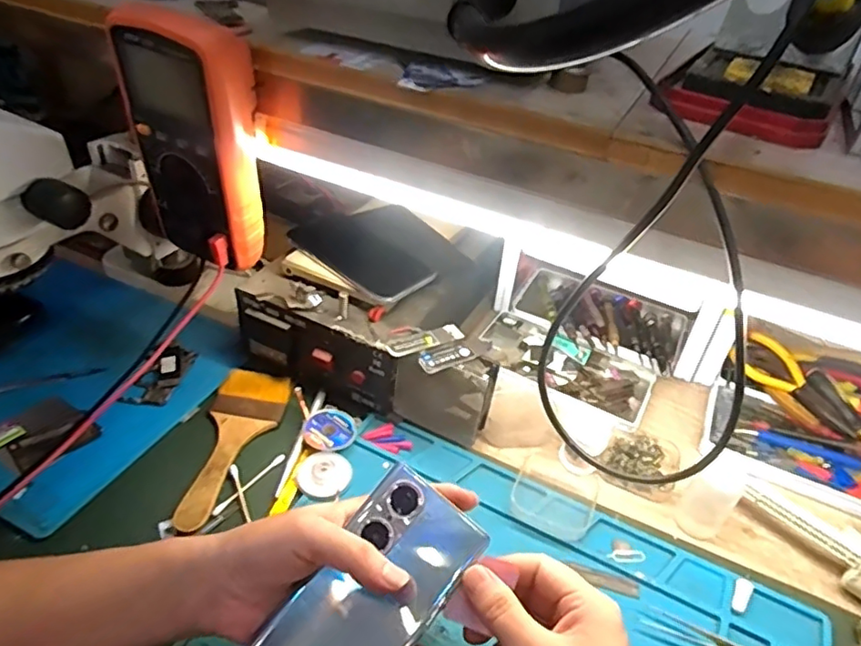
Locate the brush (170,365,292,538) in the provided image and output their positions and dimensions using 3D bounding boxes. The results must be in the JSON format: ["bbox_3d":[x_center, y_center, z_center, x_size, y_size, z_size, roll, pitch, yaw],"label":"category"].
[{"bbox_3d":[-0.164,0.100,0.497,0.060,0.009,0.157,5,38,-1],"label":"brush"}]

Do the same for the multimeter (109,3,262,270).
[{"bbox_3d":[-0.167,-0.124,0.422,0.085,0.167,0.045,20,40,17],"label":"multimeter"}]

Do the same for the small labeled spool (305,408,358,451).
[{"bbox_3d":[-0.085,0.093,0.511,0.043,0.011,0.044,4,38,-3],"label":"small labeled spool"}]

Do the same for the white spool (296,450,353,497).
[{"bbox_3d":[-0.085,0.121,0.479,0.039,0.007,0.047,39,37,15],"label":"white spool"}]

